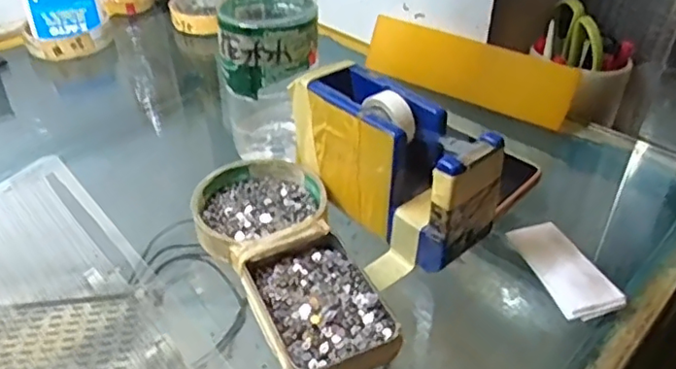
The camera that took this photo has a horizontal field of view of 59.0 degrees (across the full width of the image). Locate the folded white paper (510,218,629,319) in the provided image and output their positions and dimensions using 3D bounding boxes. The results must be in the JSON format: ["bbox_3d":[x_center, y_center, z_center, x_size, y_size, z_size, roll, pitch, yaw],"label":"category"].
[{"bbox_3d":[0.132,0.050,0.350,0.035,0.013,0.069,-12,39,-15],"label":"folded white paper"}]

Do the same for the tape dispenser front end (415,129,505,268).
[{"bbox_3d":[0.070,0.010,0.334,0.048,0.091,0.019,-30,47,-33],"label":"tape dispenser front end"}]

